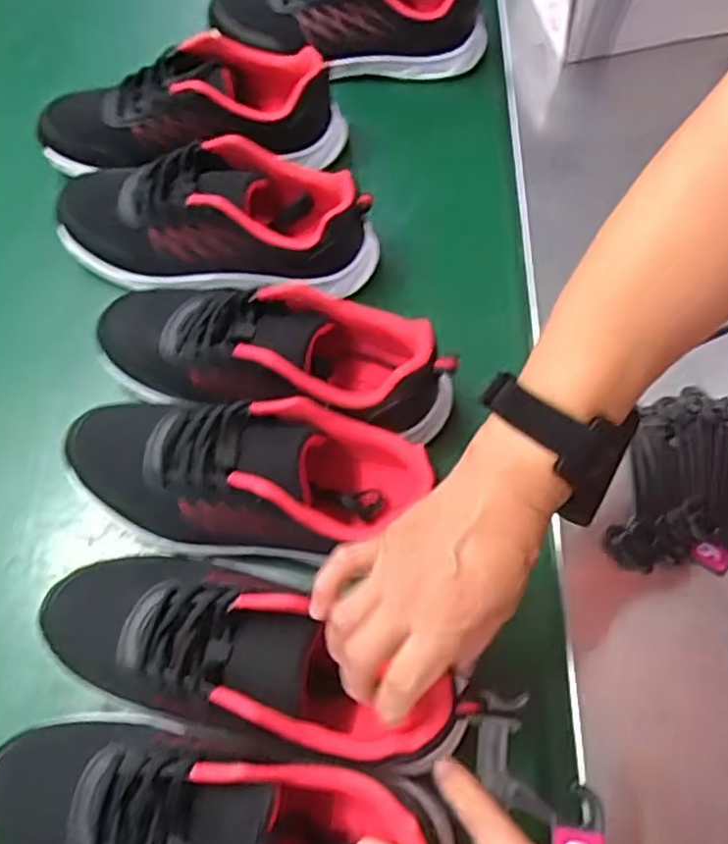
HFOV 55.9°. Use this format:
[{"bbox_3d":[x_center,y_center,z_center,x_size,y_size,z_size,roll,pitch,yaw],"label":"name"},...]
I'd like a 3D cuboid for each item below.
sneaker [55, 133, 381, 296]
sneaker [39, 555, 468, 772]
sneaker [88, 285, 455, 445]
[{"bbox_3d":[-0.122,-0.159,0.559,0.258,0.103,0.094,7,71,4],"label":"sneaker"},{"bbox_3d":[-0.066,0.140,0.413,0.256,0.099,0.093,13,71,20],"label":"sneaker"},{"bbox_3d":[-0.067,-0.049,0.488,0.262,0.087,0.078,12,72,6],"label":"sneaker"}]

